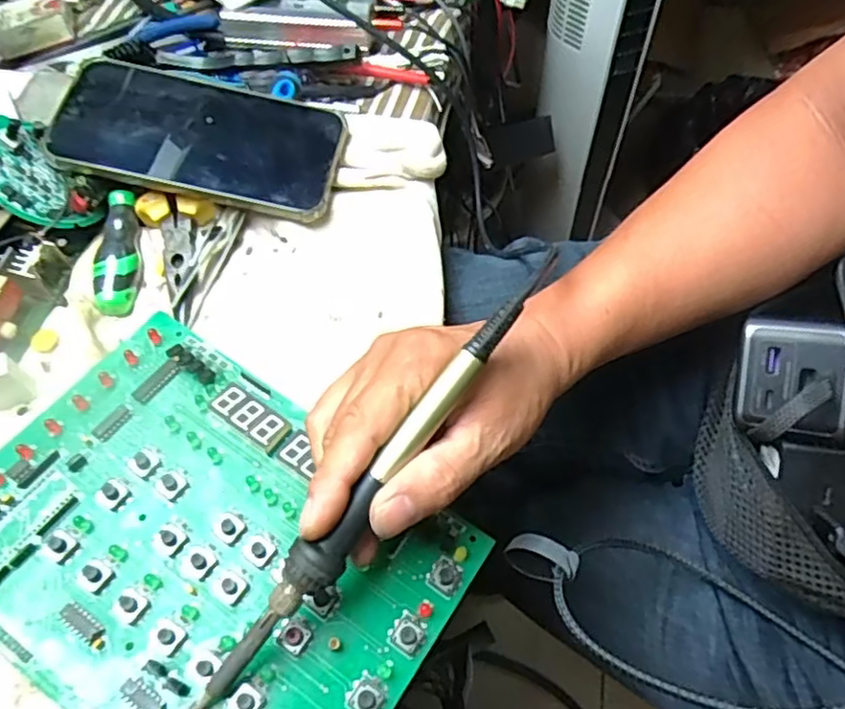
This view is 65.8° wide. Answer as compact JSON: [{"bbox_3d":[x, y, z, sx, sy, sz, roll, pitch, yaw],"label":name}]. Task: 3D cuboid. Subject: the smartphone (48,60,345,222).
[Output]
[{"bbox_3d":[-0.138,-0.129,0.388,0.172,0.015,0.077,13,73,-4],"label":"smartphone"}]

